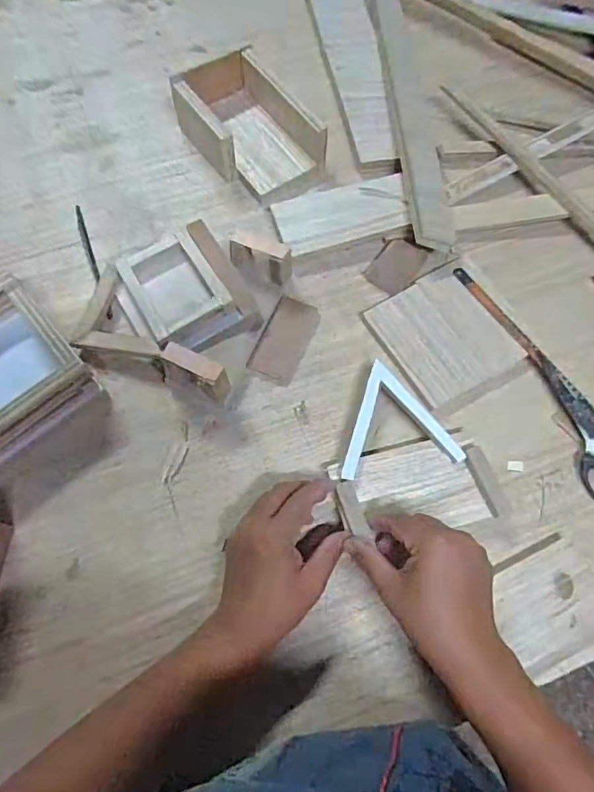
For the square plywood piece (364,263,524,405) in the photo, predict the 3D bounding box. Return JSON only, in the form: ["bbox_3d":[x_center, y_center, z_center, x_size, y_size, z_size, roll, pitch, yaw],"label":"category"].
[{"bbox_3d":[0.149,-0.063,0.509,0.115,0.010,0.125,-27,72,-13],"label":"square plywood piece"}]

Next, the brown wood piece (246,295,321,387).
[{"bbox_3d":[-0.012,-0.058,0.513,0.047,0.004,0.089,27,79,-10],"label":"brown wood piece"}]

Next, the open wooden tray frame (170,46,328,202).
[{"bbox_3d":[-0.054,-0.311,0.573,0.113,0.051,0.174,-34,72,-13],"label":"open wooden tray frame"}]

